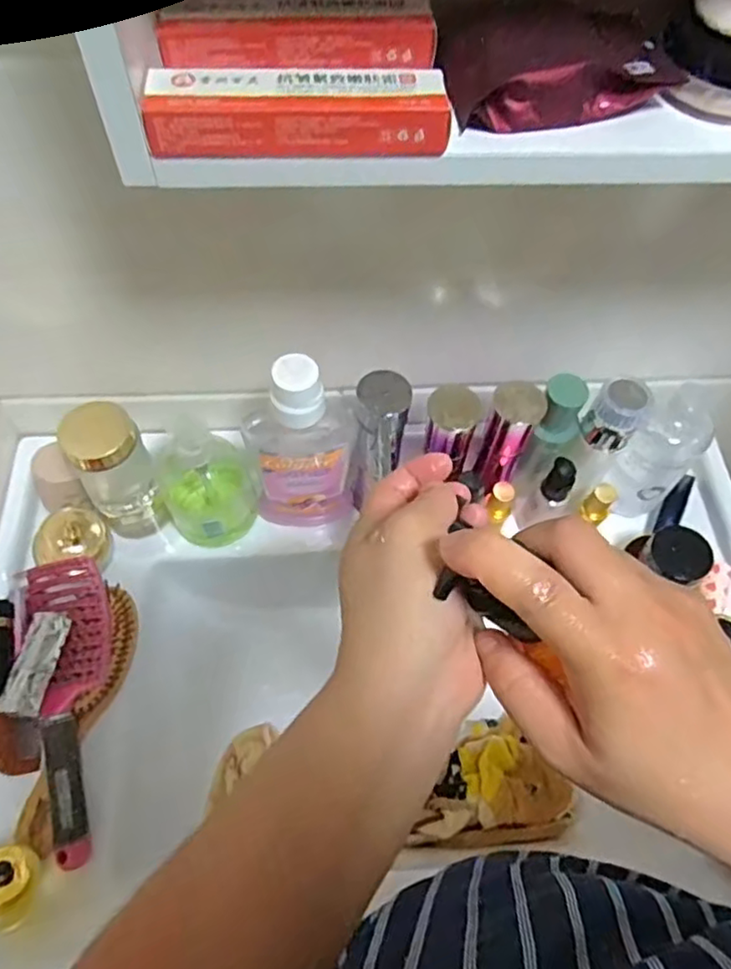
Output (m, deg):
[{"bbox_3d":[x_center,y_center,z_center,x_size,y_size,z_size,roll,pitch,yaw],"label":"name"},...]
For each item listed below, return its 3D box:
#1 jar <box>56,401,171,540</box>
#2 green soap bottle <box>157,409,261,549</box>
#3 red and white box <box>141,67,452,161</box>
[{"bbox_3d":[-0.224,-0.007,0.590,0.061,0.142,0.059,1,60,-1],"label":"jar"},{"bbox_3d":[-0.151,-0.011,0.594,0.081,0.143,0.080,1,60,-1],"label":"green soap bottle"},{"bbox_3d":[-0.030,-0.165,0.287,0.129,0.024,0.031,-3,60,-4],"label":"red and white box"}]

